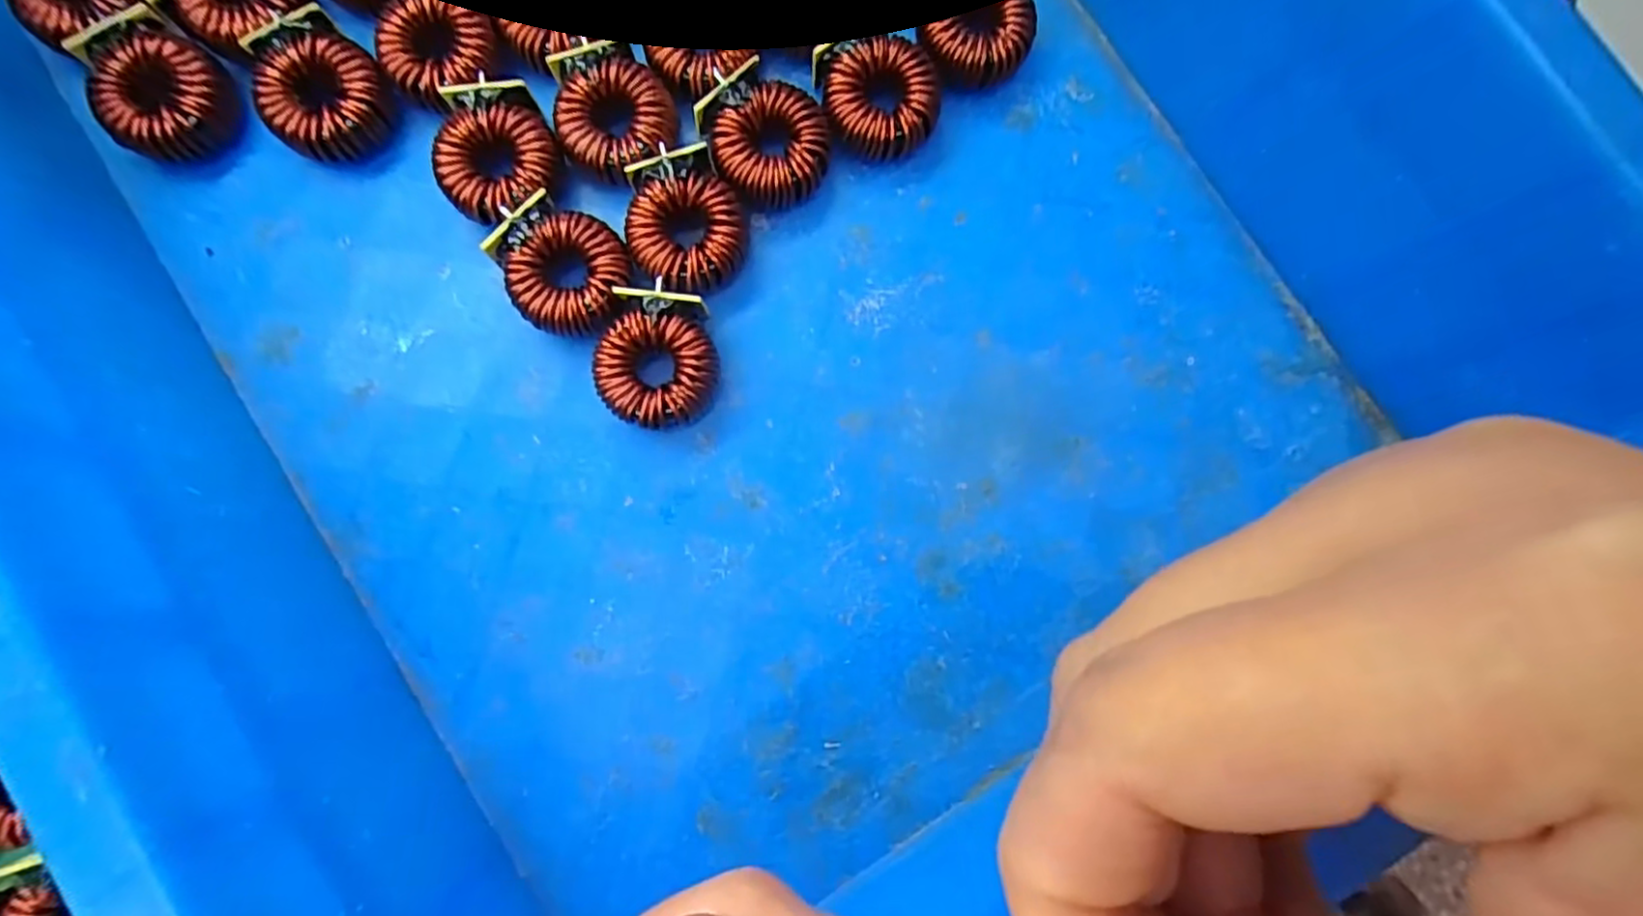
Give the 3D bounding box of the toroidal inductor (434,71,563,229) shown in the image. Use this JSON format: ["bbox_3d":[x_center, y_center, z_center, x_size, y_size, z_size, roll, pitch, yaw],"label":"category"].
[{"bbox_3d":[-0.101,-0.094,0.219,0.035,0.019,0.041,-24,85,-5],"label":"toroidal inductor"}]

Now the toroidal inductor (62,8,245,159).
[{"bbox_3d":[-0.202,-0.113,0.215,0.035,0.019,0.041,-37,87,-6],"label":"toroidal inductor"}]

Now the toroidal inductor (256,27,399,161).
[{"bbox_3d":[-0.153,-0.112,0.219,0.034,0.018,0.035,0,84,-3],"label":"toroidal inductor"}]

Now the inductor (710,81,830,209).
[{"bbox_3d":[-0.015,-0.096,0.222,0.036,0.018,0.035,0,84,-3],"label":"inductor"}]

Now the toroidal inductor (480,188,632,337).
[{"bbox_3d":[-0.078,-0.058,0.216,0.035,0.020,0.041,-33,86,-6],"label":"toroidal inductor"}]

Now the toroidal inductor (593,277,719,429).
[{"bbox_3d":[-0.050,-0.029,0.213,0.034,0.020,0.040,-3,84,-3],"label":"toroidal inductor"}]

